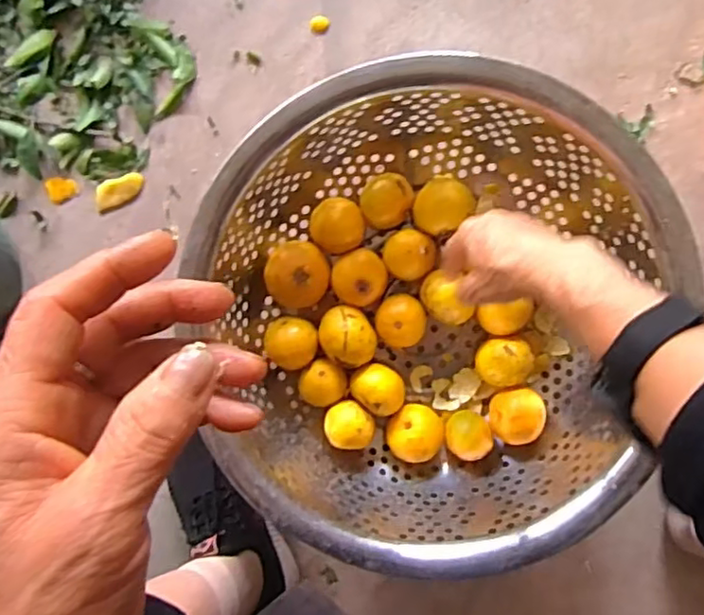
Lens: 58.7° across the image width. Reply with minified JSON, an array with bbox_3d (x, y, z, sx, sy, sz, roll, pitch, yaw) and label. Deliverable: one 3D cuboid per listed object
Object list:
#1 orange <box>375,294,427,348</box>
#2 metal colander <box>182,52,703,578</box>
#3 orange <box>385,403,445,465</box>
[{"bbox_3d":[0.048,0.013,0.621,0.048,0.042,0.050,-4,93,3],"label":"orange"},{"bbox_3d":[0.058,0.002,0.577,0.377,0.141,0.404,0,94,2],"label":"metal colander"},{"bbox_3d":[0.063,0.125,0.629,0.056,0.039,0.056,0,94,2],"label":"orange"}]

